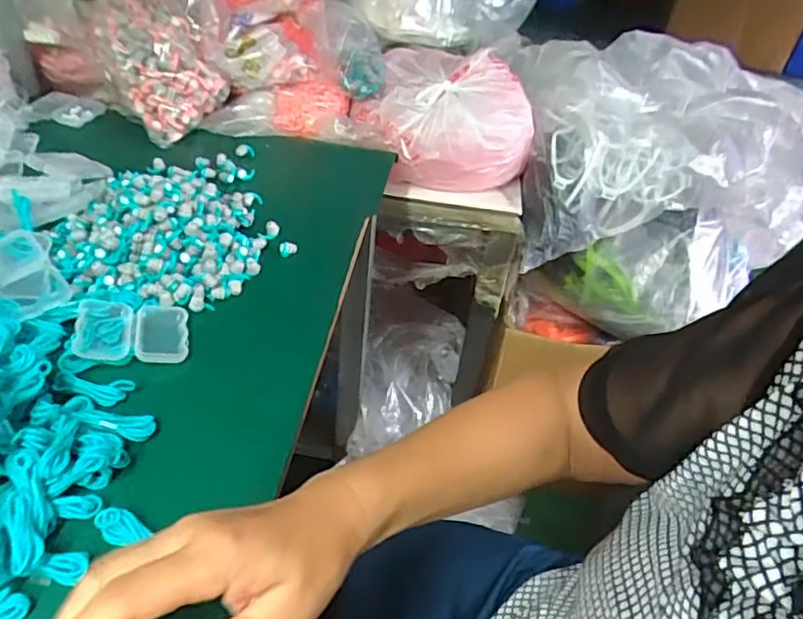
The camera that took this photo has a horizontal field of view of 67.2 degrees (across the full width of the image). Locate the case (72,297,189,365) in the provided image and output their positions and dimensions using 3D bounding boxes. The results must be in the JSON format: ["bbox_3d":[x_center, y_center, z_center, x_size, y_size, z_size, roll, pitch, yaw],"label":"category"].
[{"bbox_3d":[-0.202,0.017,0.454,0.076,0.023,0.058,-5,43,-14],"label":"case"}]

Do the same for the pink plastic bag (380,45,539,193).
[{"bbox_3d":[0.066,-0.271,0.827,0.211,0.117,0.211,2,42,-7],"label":"pink plastic bag"}]

